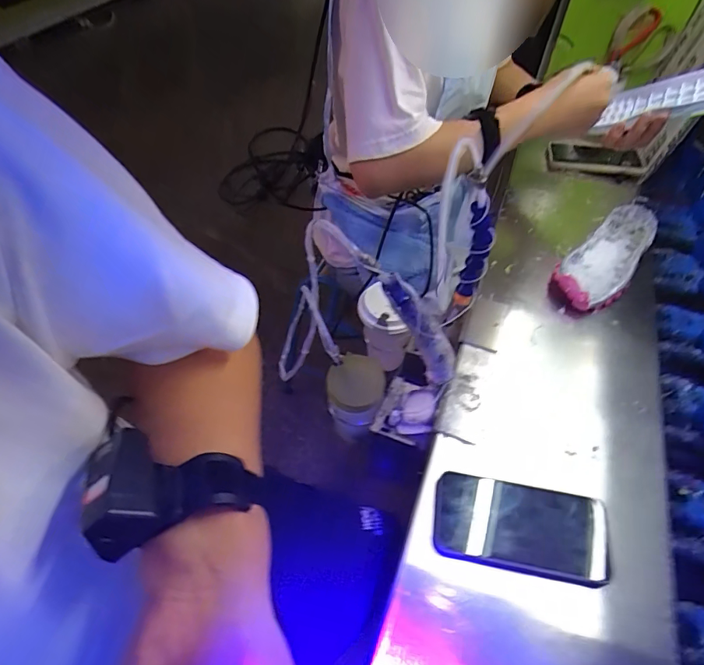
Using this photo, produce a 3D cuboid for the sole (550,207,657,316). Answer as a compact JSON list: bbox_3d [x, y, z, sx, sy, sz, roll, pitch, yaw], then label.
[{"bbox_3d":[0.383,-0.120,0.660,0.092,0.040,0.286,38,61,16],"label":"sole"}]

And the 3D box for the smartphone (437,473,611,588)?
[{"bbox_3d":[0.162,0.186,0.430,0.160,0.014,0.080,8,55,5],"label":"smartphone"}]

